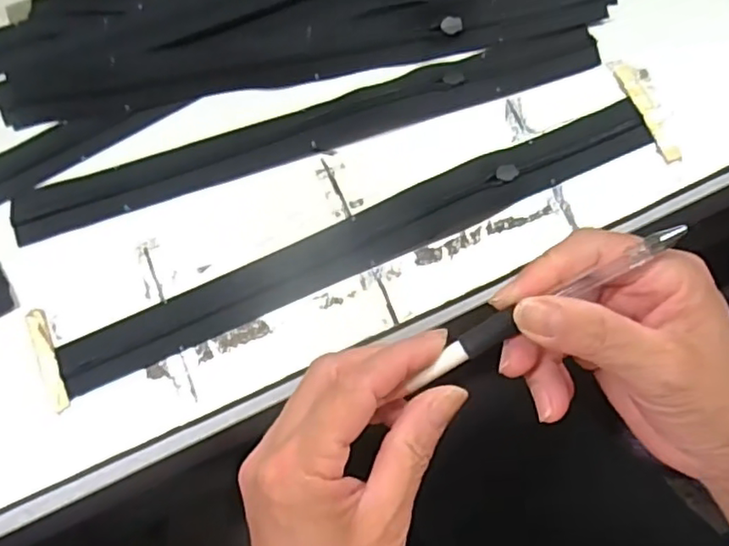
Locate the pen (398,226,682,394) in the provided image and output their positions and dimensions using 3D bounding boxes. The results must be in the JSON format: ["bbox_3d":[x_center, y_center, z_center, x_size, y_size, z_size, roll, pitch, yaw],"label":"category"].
[{"bbox_3d":[0.073,0.015,0.263,0.125,0.012,0.012,-30,78,9],"label":"pen"}]

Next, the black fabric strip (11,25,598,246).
[{"bbox_3d":[-0.032,-0.085,0.369,0.348,0.009,0.030,-17,77,-4],"label":"black fabric strip"}]

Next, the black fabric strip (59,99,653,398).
[{"bbox_3d":[-0.002,-0.020,0.351,0.349,0.013,0.030,-23,78,-5],"label":"black fabric strip"}]

